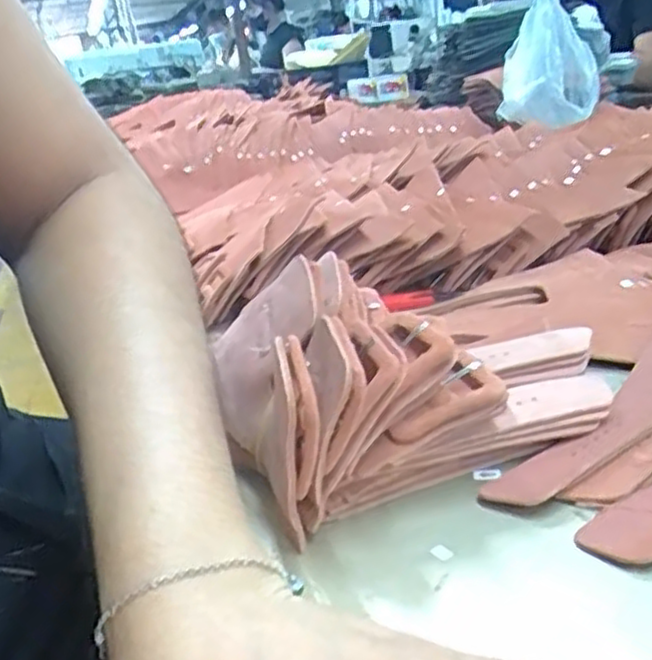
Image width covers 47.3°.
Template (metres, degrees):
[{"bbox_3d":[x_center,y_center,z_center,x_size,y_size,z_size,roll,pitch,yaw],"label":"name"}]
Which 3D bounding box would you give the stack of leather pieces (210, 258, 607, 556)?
[{"bbox_3d":[0.038,0.013,0.351,0.180,0.087,0.125,-17,22,-25],"label":"stack of leather pieces"}]

